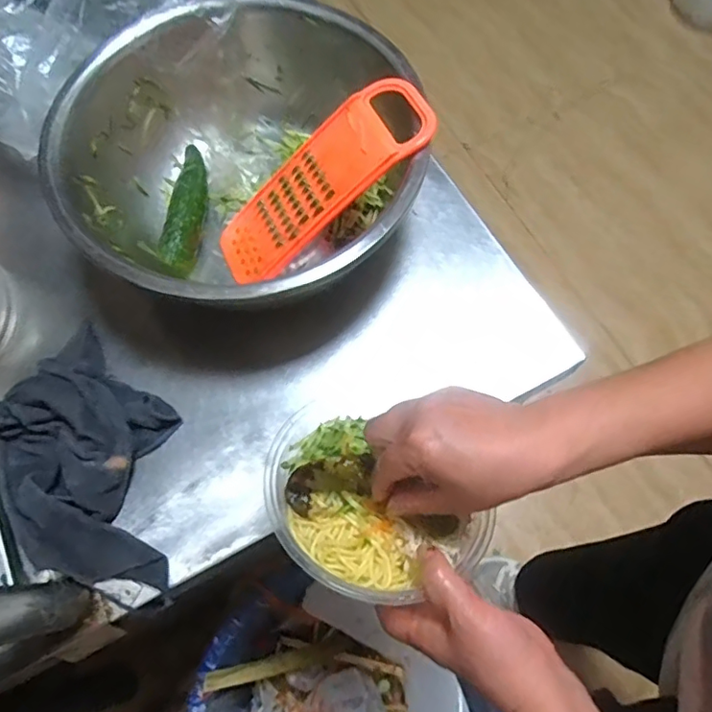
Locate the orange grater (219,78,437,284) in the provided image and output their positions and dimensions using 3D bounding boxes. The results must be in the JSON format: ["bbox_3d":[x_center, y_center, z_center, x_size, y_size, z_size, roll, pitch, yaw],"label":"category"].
[{"bbox_3d":[-0.037,-0.158,0.518,0.236,0.022,0.084,-37,68,21],"label":"orange grater"}]

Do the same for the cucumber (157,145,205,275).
[{"bbox_3d":[-0.173,-0.158,0.574,0.032,0.028,0.157,1,71,3],"label":"cucumber"}]

